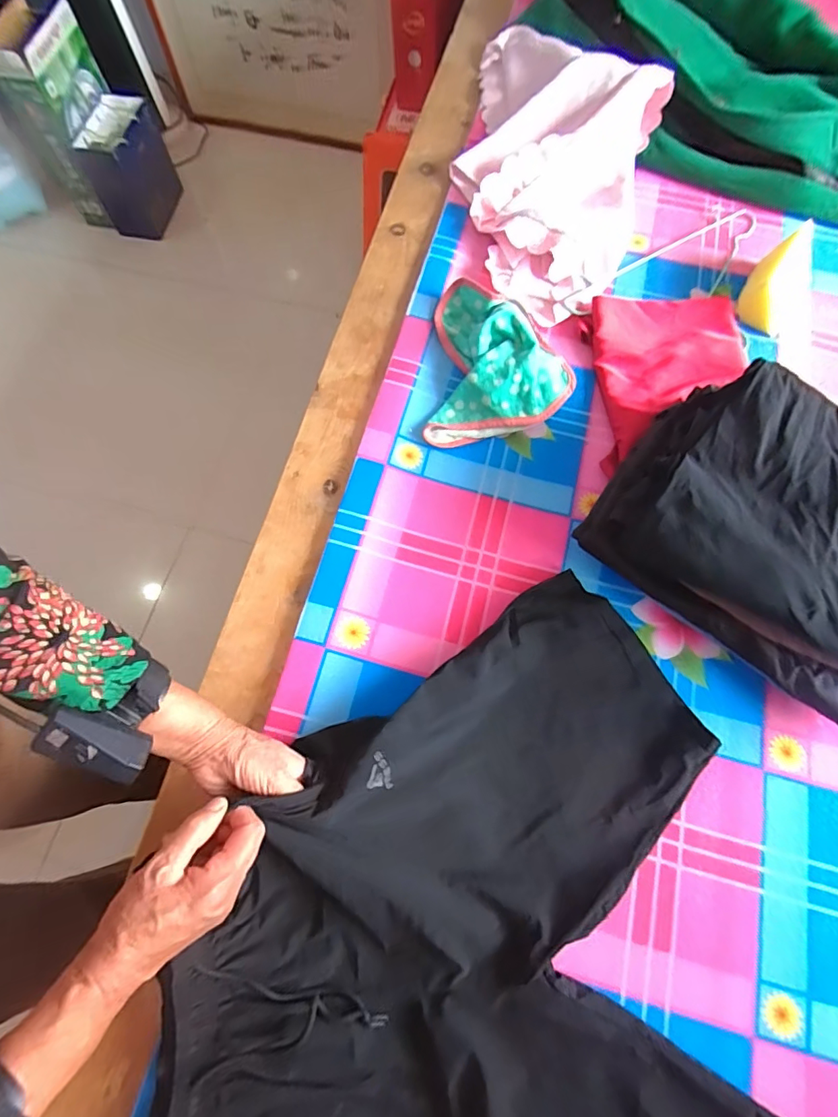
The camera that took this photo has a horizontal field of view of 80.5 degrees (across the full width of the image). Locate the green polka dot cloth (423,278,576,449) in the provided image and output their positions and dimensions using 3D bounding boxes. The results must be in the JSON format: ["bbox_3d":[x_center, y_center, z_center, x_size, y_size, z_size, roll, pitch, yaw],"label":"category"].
[{"bbox_3d":[0.115,-0.267,0.665,0.190,0.046,0.236,5,71,0],"label":"green polka dot cloth"}]

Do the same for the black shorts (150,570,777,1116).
[{"bbox_3d":[0.088,0.410,0.420,0.620,0.089,0.593,-31,75,-11],"label":"black shorts"}]

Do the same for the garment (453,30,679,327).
[{"bbox_3d":[0.214,-0.636,0.774,0.300,0.077,0.569,12,71,3],"label":"garment"}]

